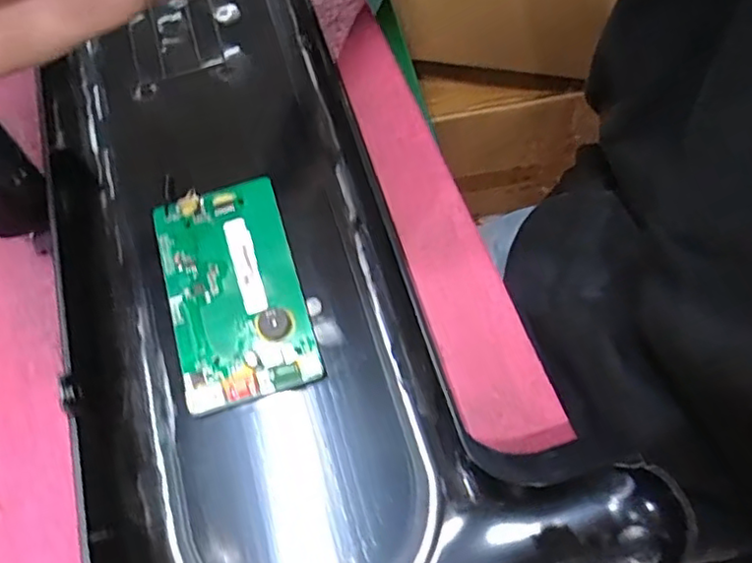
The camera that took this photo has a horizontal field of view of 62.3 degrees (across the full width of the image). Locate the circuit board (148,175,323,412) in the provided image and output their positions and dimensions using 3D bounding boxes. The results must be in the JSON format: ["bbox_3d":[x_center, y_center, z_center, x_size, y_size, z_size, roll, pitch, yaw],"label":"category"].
[{"bbox_3d":[-0.067,0.003,0.290,0.060,0.009,0.107,-17,67,-5],"label":"circuit board"}]

